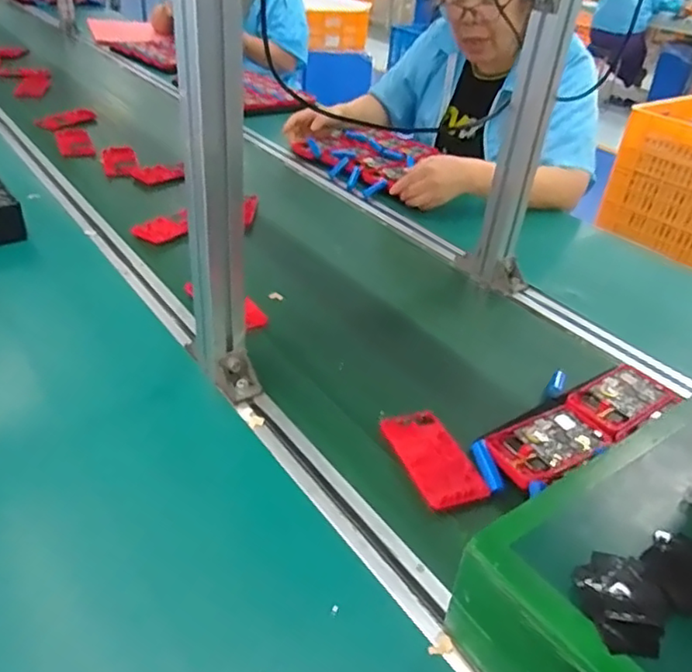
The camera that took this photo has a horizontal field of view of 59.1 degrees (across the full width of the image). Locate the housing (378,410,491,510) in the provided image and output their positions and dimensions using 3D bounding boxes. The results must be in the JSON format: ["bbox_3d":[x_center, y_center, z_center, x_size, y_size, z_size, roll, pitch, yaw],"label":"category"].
[{"bbox_3d":[0.082,0.116,0.592,0.064,0.011,0.123,-7,38,-19],"label":"housing"}]

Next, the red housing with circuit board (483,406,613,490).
[{"bbox_3d":[0.199,0.110,0.607,0.122,0.011,0.067,-17,42,-30],"label":"red housing with circuit board"}]

